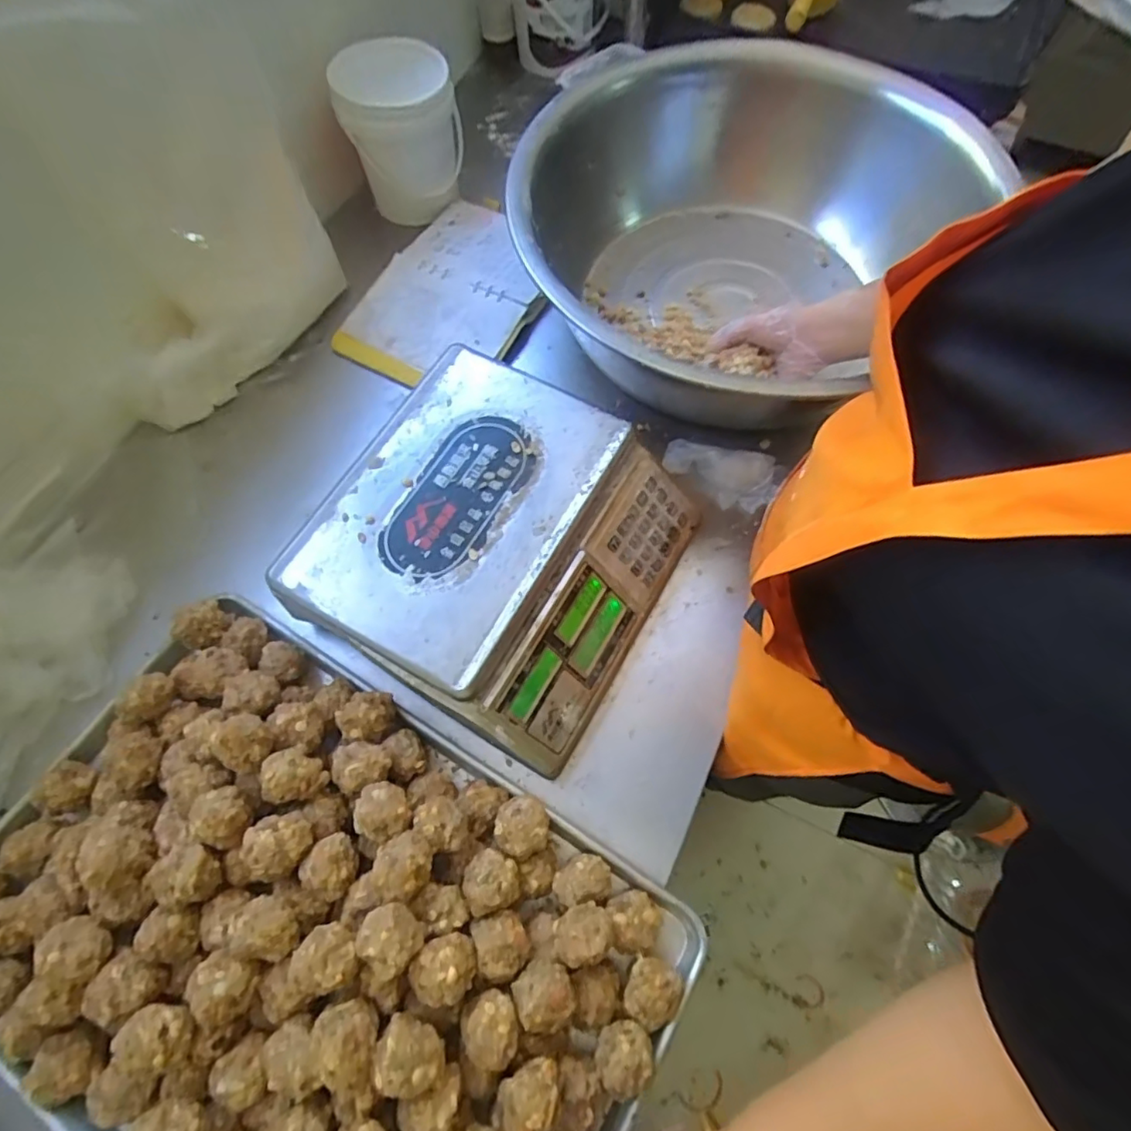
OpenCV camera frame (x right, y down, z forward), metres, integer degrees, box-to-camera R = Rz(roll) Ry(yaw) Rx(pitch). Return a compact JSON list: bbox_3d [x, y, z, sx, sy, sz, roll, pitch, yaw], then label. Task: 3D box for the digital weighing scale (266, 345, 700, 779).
[{"bbox_3d":[-0.063,-0.019,0.611,0.318,0.122,0.334,28,70,12],"label":"digital weighing scale"}]

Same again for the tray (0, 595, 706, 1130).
[{"bbox_3d":[-0.225,0.305,0.481,0.575,0.103,0.383,31,71,12],"label":"tray"}]

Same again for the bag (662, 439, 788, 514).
[{"bbox_3d":[0.182,-0.106,0.693,0.134,0.025,0.065,15,68,7],"label":"bag"}]

